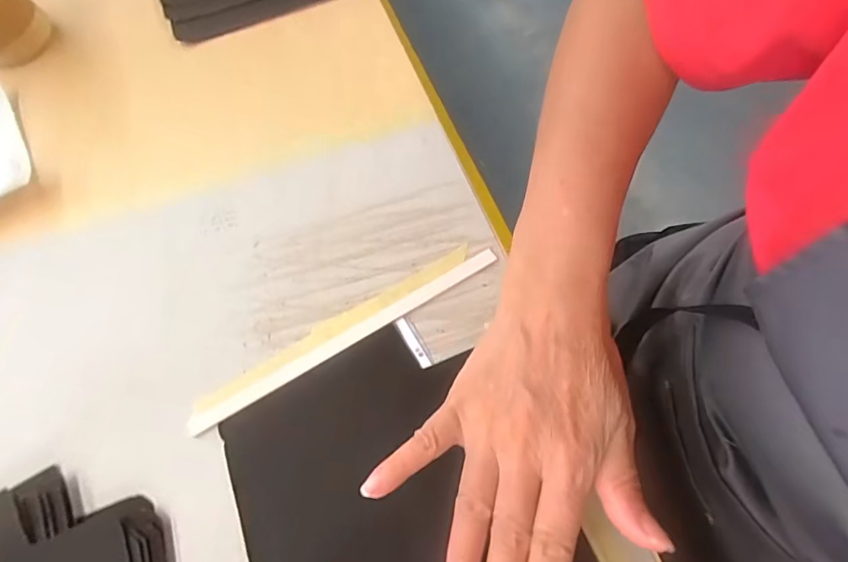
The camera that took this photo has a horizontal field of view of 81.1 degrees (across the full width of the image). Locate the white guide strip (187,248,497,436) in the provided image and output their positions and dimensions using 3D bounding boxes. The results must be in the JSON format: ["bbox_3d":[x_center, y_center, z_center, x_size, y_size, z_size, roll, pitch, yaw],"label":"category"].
[{"bbox_3d":[-0.048,0.036,0.318,0.217,0.010,0.013,-29,68,-9],"label":"white guide strip"}]

